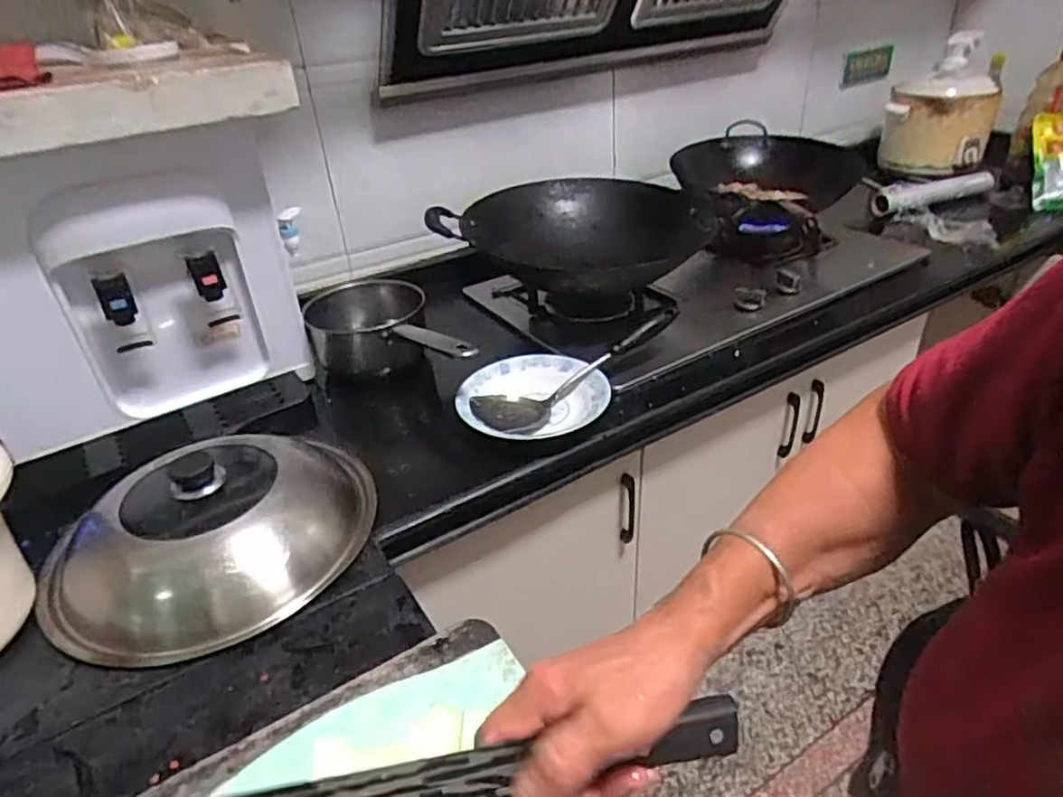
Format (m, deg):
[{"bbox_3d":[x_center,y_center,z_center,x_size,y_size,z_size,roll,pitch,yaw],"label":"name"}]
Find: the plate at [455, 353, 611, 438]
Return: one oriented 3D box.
[{"bbox_3d":[0.001,-0.004,0.864,0.190,0.032,0.163,-8,33,-6],"label":"plate"}]

